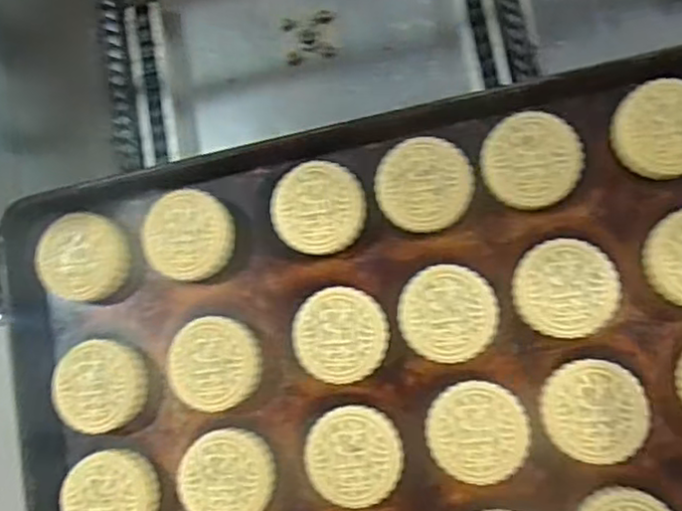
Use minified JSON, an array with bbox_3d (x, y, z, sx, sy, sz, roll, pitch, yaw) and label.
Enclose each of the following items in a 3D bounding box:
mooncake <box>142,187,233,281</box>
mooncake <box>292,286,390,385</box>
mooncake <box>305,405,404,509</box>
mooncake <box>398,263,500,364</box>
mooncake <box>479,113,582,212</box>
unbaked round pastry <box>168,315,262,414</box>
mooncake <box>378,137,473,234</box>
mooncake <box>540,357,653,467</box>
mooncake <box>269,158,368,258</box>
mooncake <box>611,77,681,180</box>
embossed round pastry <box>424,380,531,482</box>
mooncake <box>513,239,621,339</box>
[{"bbox_3d":[-0.123,-0.017,0.541,0.072,0.025,0.068,0,86,6],"label":"mooncake"},{"bbox_3d":[0.000,0.061,0.520,0.070,0.029,0.070,0,86,6],"label":"mooncake"},{"bbox_3d":[0.010,0.149,0.502,0.070,0.024,0.070,0,86,6],"label":"mooncake"},{"bbox_3d":[0.081,0.044,0.514,0.071,0.032,0.070,0,86,6],"label":"mooncake"},{"bbox_3d":[0.146,-0.073,0.520,0.071,0.031,0.072,0,86,6],"label":"mooncake"},{"bbox_3d":[-0.099,0.084,0.528,0.066,0.028,0.070,4,86,6],"label":"unbaked round pastry"},{"bbox_3d":[0.066,-0.055,0.527,0.072,0.029,0.071,0,86,6],"label":"mooncake"},{"bbox_3d":[0.182,0.112,0.488,0.069,0.030,0.069,0,86,6],"label":"mooncake"},{"bbox_3d":[-0.017,-0.037,0.534,0.072,0.027,0.070,0,86,6],"label":"mooncake"},{"bbox_3d":[0.243,-0.096,0.501,0.072,0.026,0.071,0,86,6],"label":"mooncake"},{"bbox_3d":[0.100,0.129,0.498,0.070,0.031,0.069,0,86,6],"label":"embossed round pastry"},{"bbox_3d":[0.167,0.024,0.503,0.071,0.030,0.070,0,86,6],"label":"mooncake"}]

